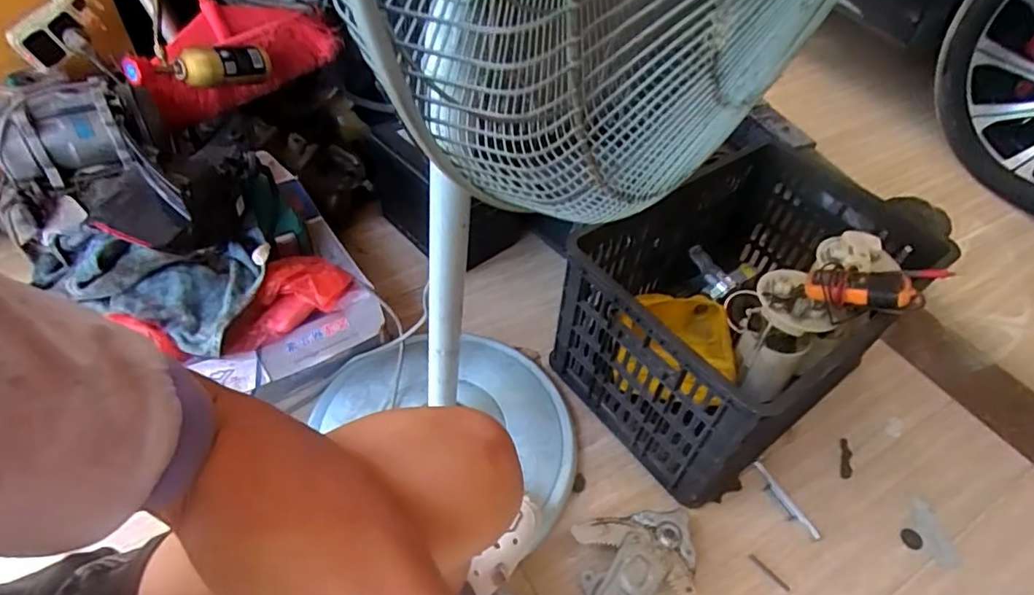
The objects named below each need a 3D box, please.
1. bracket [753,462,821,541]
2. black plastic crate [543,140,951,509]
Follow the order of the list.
[{"bbox_3d":[0.383,0.290,0.826,0.020,0.012,0.121,-21,52,-22],"label":"bracket"},{"bbox_3d":[0.344,0.006,0.909,0.503,0.281,0.360,-30,58,-27],"label":"black plastic crate"}]

